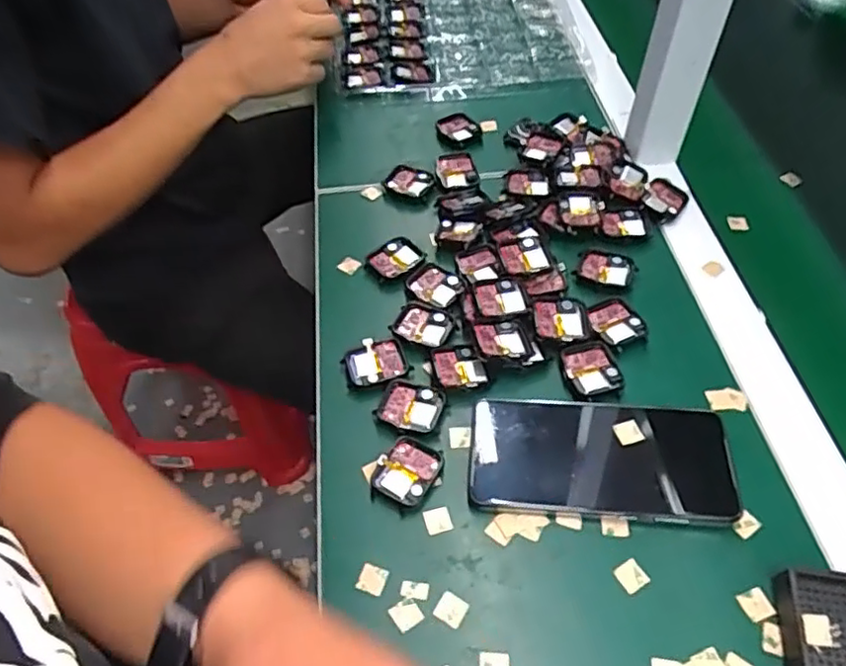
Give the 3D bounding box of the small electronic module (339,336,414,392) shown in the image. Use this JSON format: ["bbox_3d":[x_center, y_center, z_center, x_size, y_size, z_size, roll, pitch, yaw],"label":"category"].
[{"bbox_3d":[-0.035,0.022,0.463,0.045,0.008,0.036,-14,53,-10],"label":"small electronic module"}]

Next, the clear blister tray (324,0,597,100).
[{"bbox_3d":[0.044,-0.358,0.748,0.273,0.012,0.251,-2,52,0],"label":"clear blister tray"}]

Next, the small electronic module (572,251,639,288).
[{"bbox_3d":[0.148,-0.052,0.514,0.047,0.005,0.033,12,53,10],"label":"small electronic module"}]

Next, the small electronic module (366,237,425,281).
[{"bbox_3d":[-0.021,-0.060,0.528,0.043,0.008,0.036,-32,58,-22],"label":"small electronic module"}]

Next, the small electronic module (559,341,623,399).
[{"bbox_3d":[0.120,0.026,0.451,0.040,0.004,0.043,-12,53,-9],"label":"small electronic module"}]

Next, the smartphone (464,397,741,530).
[{"bbox_3d":[0.112,0.081,0.409,0.160,0.014,0.077,4,52,4],"label":"smartphone"}]

